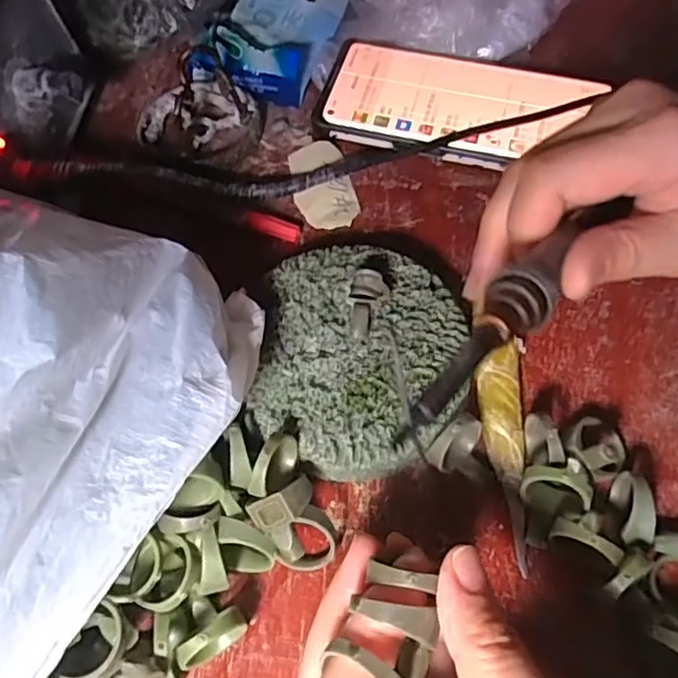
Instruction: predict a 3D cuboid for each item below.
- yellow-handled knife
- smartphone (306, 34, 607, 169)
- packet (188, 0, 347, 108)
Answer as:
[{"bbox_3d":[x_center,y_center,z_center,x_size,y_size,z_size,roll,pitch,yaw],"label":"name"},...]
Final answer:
[{"bbox_3d":[0.066,0.042,0.246,0.020,0.009,0.093,5,62,5],"label":"yellow-handled knife"},{"bbox_3d":[0.065,-0.134,0.340,0.144,0.016,0.078,12,62,9],"label":"smartphone"},{"bbox_3d":[-0.041,-0.186,0.362,0.067,0.030,0.085,23,64,14],"label":"packet"}]

